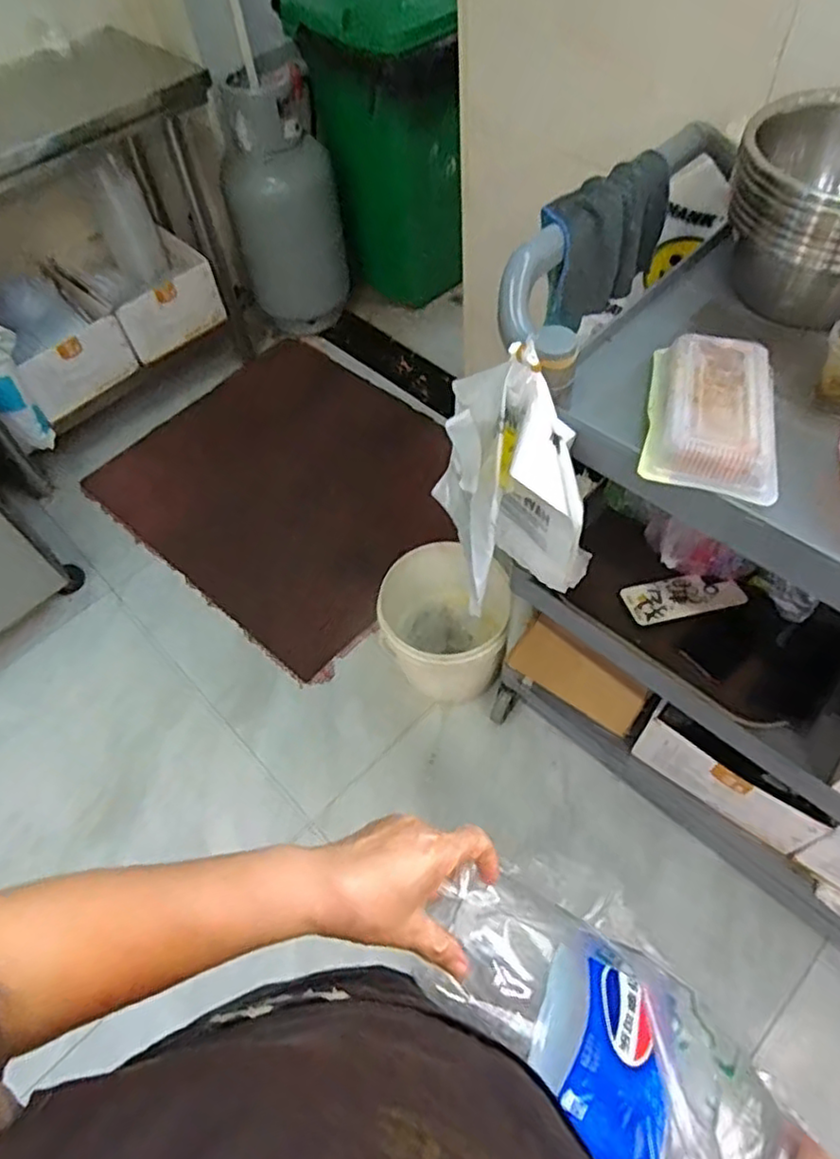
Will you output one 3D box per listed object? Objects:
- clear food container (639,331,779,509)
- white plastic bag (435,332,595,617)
[{"bbox_3d":[0.292,-0.172,0.662,0.117,0.036,0.205,11,59,12],"label":"clear food container"},{"bbox_3d":[0.098,-0.123,0.763,0.149,0.259,0.209,-17,58,-6],"label":"white plastic bag"}]

